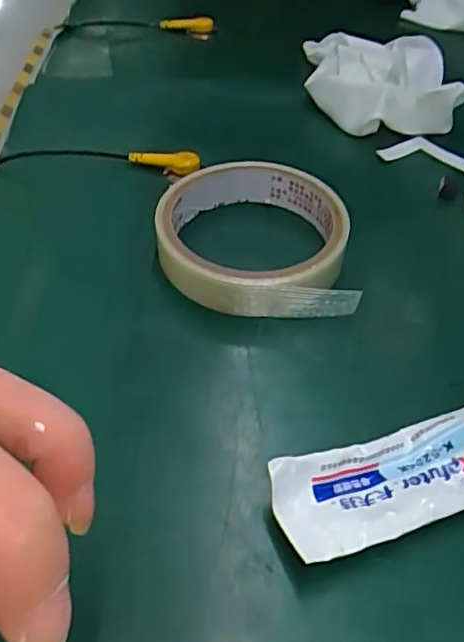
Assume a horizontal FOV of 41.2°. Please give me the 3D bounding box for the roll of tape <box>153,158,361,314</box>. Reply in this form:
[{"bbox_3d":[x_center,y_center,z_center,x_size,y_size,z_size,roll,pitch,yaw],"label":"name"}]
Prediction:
[{"bbox_3d":[0.010,-0.042,0.297,0.088,0.027,0.089,0,46,0],"label":"roll of tape"}]

